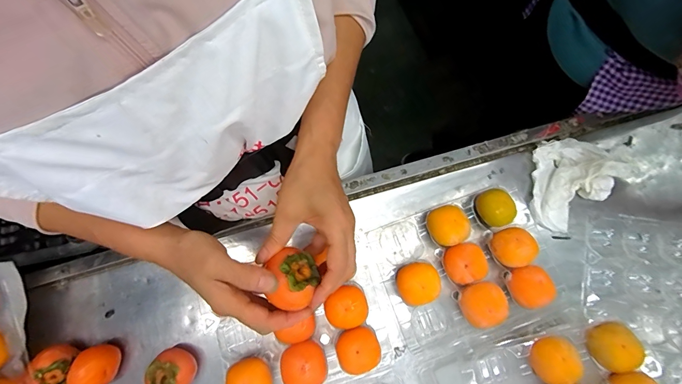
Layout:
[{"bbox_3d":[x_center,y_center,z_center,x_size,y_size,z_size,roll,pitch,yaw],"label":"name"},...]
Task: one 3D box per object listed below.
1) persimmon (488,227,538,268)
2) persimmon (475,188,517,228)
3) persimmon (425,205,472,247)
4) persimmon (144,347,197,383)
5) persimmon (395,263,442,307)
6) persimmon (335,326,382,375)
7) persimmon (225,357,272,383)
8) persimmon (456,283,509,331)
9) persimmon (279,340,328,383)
[{"bbox_3d":[0.230,0.074,0.439,0.050,0.041,0.049,0,79,-2],"label":"persimmon"},{"bbox_3d":[0.212,0.022,0.453,0.041,0.032,0.051,-20,80,-5],"label":"persimmon"},{"bbox_3d":[0.144,0.045,0.445,0.052,0.038,0.052,-26,81,-6],"label":"persimmon"},{"bbox_3d":[-0.206,0.221,0.406,0.049,0.043,0.047,0,79,-2],"label":"persimmon"},{"bbox_3d":[0.100,0.120,0.432,0.052,0.037,0.050,0,79,-2],"label":"persimmon"},{"bbox_3d":[0.020,0.197,0.411,0.053,0.036,0.050,0,79,-2],"label":"persimmon"},{"bbox_3d":[-0.111,0.232,0.403,0.053,0.045,0.053,0,79,-2],"label":"persimmon"},{"bbox_3d":[0.183,0.146,0.422,0.054,0.043,0.058,-28,81,-7],"label":"persimmon"},{"bbox_3d":[-0.045,0.211,0.400,0.055,0.036,0.052,0,79,-2],"label":"persimmon"}]

